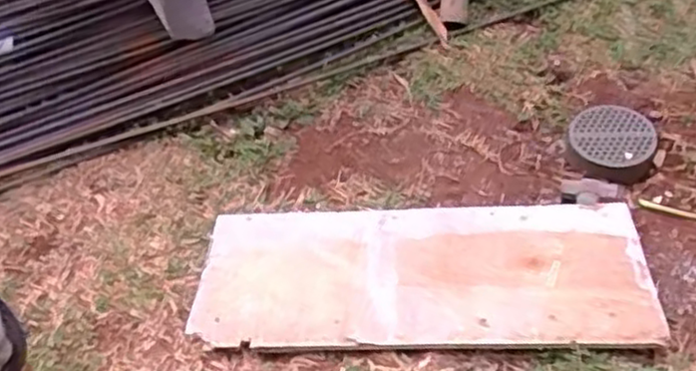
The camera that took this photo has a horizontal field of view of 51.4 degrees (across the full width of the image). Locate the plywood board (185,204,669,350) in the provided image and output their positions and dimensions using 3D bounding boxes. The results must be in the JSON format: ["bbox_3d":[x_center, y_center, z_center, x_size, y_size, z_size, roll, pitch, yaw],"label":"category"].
[{"bbox_3d":[0.111,0.143,1.222,0.731,0.020,0.306,-3,41,8],"label":"plywood board"}]

